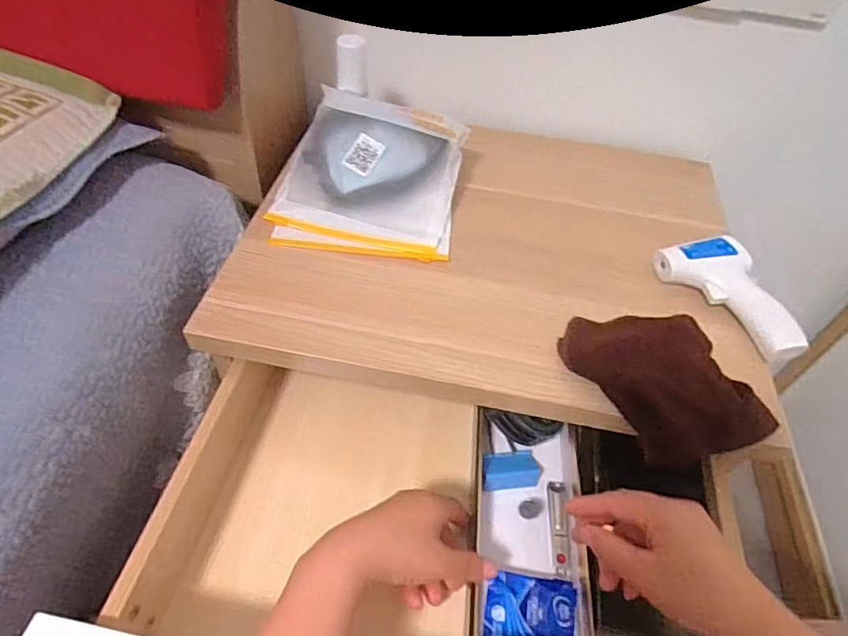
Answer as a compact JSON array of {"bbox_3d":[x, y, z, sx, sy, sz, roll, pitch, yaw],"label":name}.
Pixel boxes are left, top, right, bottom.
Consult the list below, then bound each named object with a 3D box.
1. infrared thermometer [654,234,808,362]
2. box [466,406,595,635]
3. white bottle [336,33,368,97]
[{"bbox_3d":[0.285,-0.021,0.500,0.072,0.034,0.134,-11,52,-14],"label":"infrared thermometer"},{"bbox_3d":[0.090,0.175,0.460,0.098,0.054,0.203,8,45,1],"label":"box"},{"bbox_3d":[-0.078,-0.276,0.582,0.032,0.053,0.024,3,50,-3],"label":"white bottle"}]

